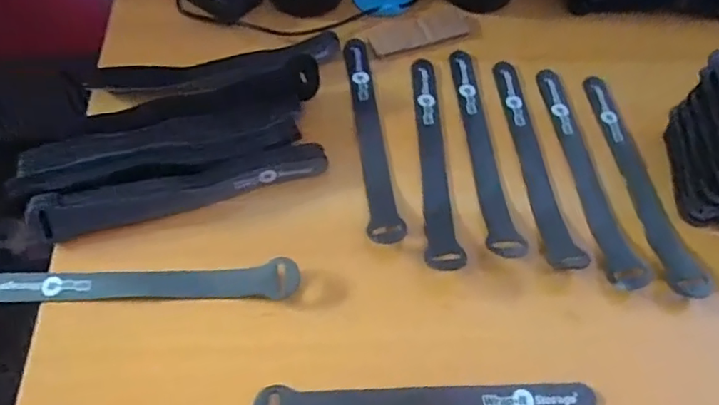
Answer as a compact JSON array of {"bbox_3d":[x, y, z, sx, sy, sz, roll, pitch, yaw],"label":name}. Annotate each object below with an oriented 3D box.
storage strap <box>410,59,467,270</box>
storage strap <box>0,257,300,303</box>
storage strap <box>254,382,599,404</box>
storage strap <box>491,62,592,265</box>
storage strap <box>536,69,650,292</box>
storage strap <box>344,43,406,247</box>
[{"bbox_3d":[0.055,-0.039,0.423,0.023,0.015,0.200,2,55,-3],"label":"storage strap"},{"bbox_3d":[-0.140,0.053,0.367,0.197,0.011,0.025,-1,60,-3],"label":"storage strap"},{"bbox_3d":[0.040,0.119,0.334,0.197,0.004,0.023,0,60,-3],"label":"storage strap"},{"bbox_3d":[0.129,-0.036,0.427,0.023,0.009,0.196,-3,55,-5],"label":"storage strap"},{"bbox_3d":[0.166,-0.030,0.422,0.024,0.008,0.204,-3,60,-5],"label":"storage strap"},{"bbox_3d":[0.009,-0.058,0.448,0.023,0.009,0.207,-3,55,-7],"label":"storage strap"}]

